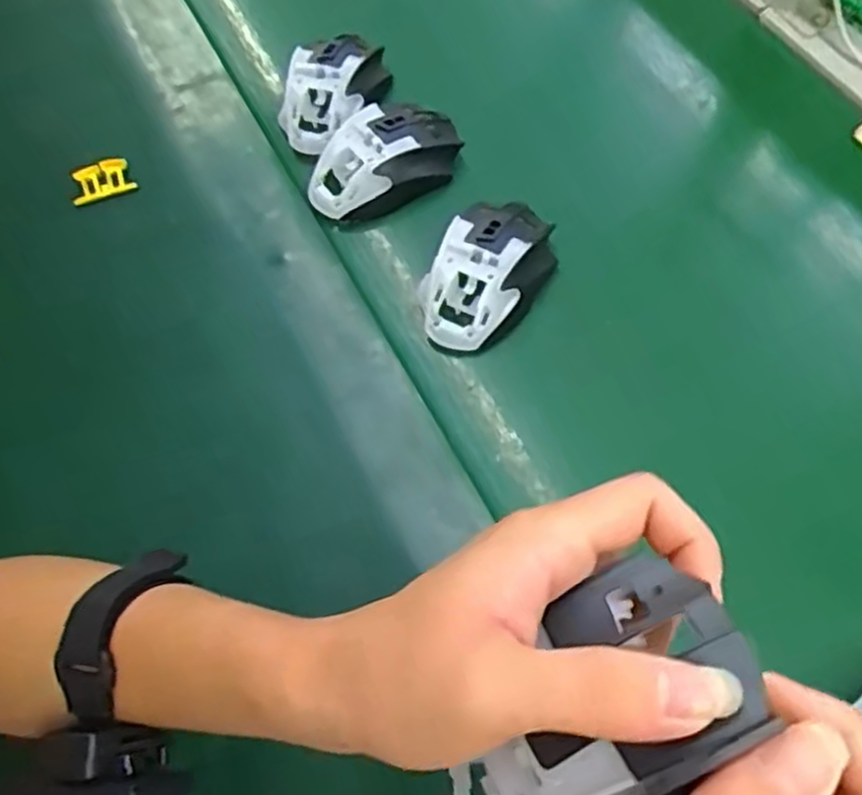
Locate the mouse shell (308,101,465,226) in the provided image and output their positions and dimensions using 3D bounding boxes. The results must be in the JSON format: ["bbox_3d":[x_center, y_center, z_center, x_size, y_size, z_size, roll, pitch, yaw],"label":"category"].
[{"bbox_3d":[-0.033,-0.166,0.530,0.109,0.036,0.061,-27,64,-14],"label":"mouse shell"}]

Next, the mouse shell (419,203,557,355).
[{"bbox_3d":[0.037,-0.080,0.484,0.064,0.039,0.105,28,64,15],"label":"mouse shell"}]

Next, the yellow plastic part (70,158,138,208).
[{"bbox_3d":[-0.232,-0.153,0.538,0.043,0.025,0.017,-12,29,-1],"label":"yellow plastic part"}]

